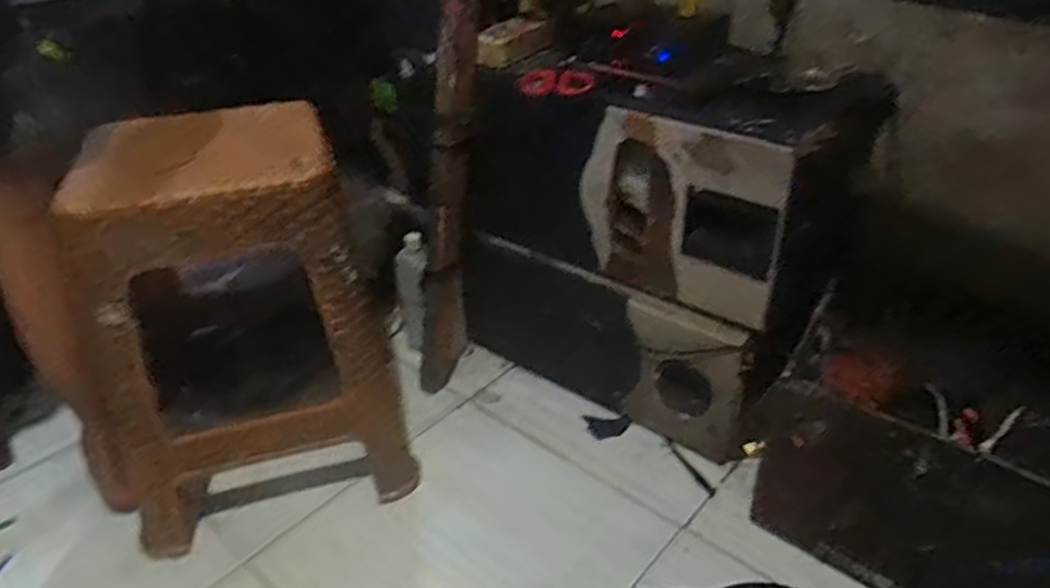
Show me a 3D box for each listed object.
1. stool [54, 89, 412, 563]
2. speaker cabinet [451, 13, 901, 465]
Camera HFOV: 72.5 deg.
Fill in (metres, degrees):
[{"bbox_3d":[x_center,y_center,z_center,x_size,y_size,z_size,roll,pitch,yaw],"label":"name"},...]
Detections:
[{"bbox_3d":[-0.366,0.040,0.949,0.348,0.478,0.283,-12,34,-14],"label":"stool"},{"bbox_3d":[0.182,-0.087,1.071,0.539,0.501,0.266,20,39,31],"label":"speaker cabinet"}]

